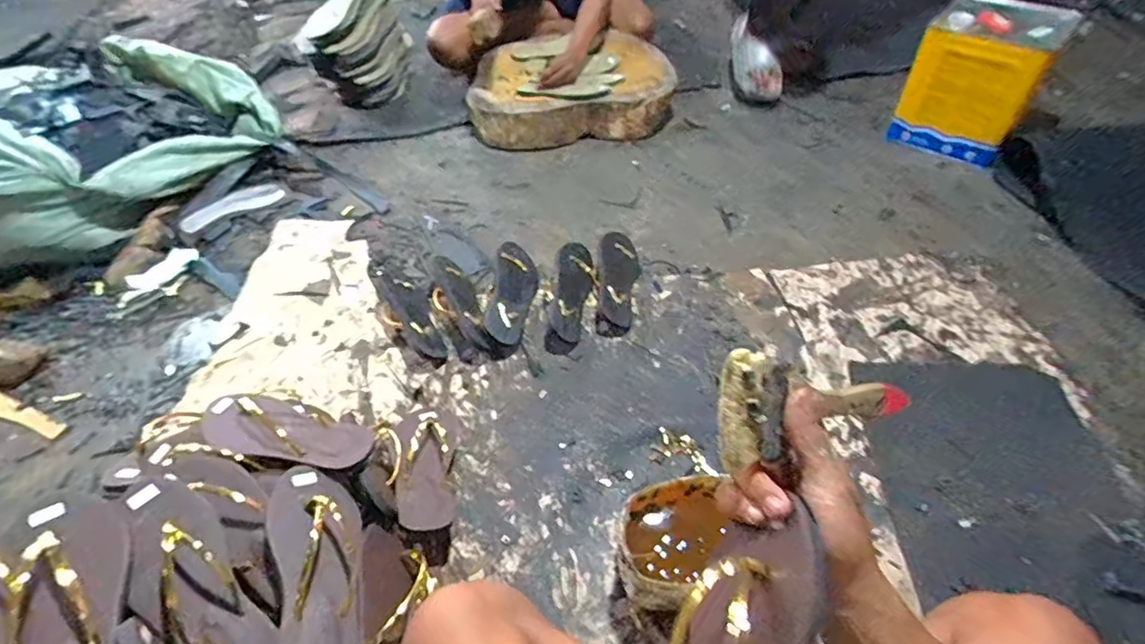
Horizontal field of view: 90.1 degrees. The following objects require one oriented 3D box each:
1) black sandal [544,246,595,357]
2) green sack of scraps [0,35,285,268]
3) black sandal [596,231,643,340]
[{"bbox_3d":[-0.003,-0.056,1.020,0.069,0.060,0.234,5,50,9],"label":"black sandal"},{"bbox_3d":[-1.063,-0.406,1.284,0.410,0.253,0.689,33,59,28],"label":"green sack of scraps"},{"bbox_3d":[0.084,-0.072,1.040,0.076,0.039,0.230,1,50,5],"label":"black sandal"}]

